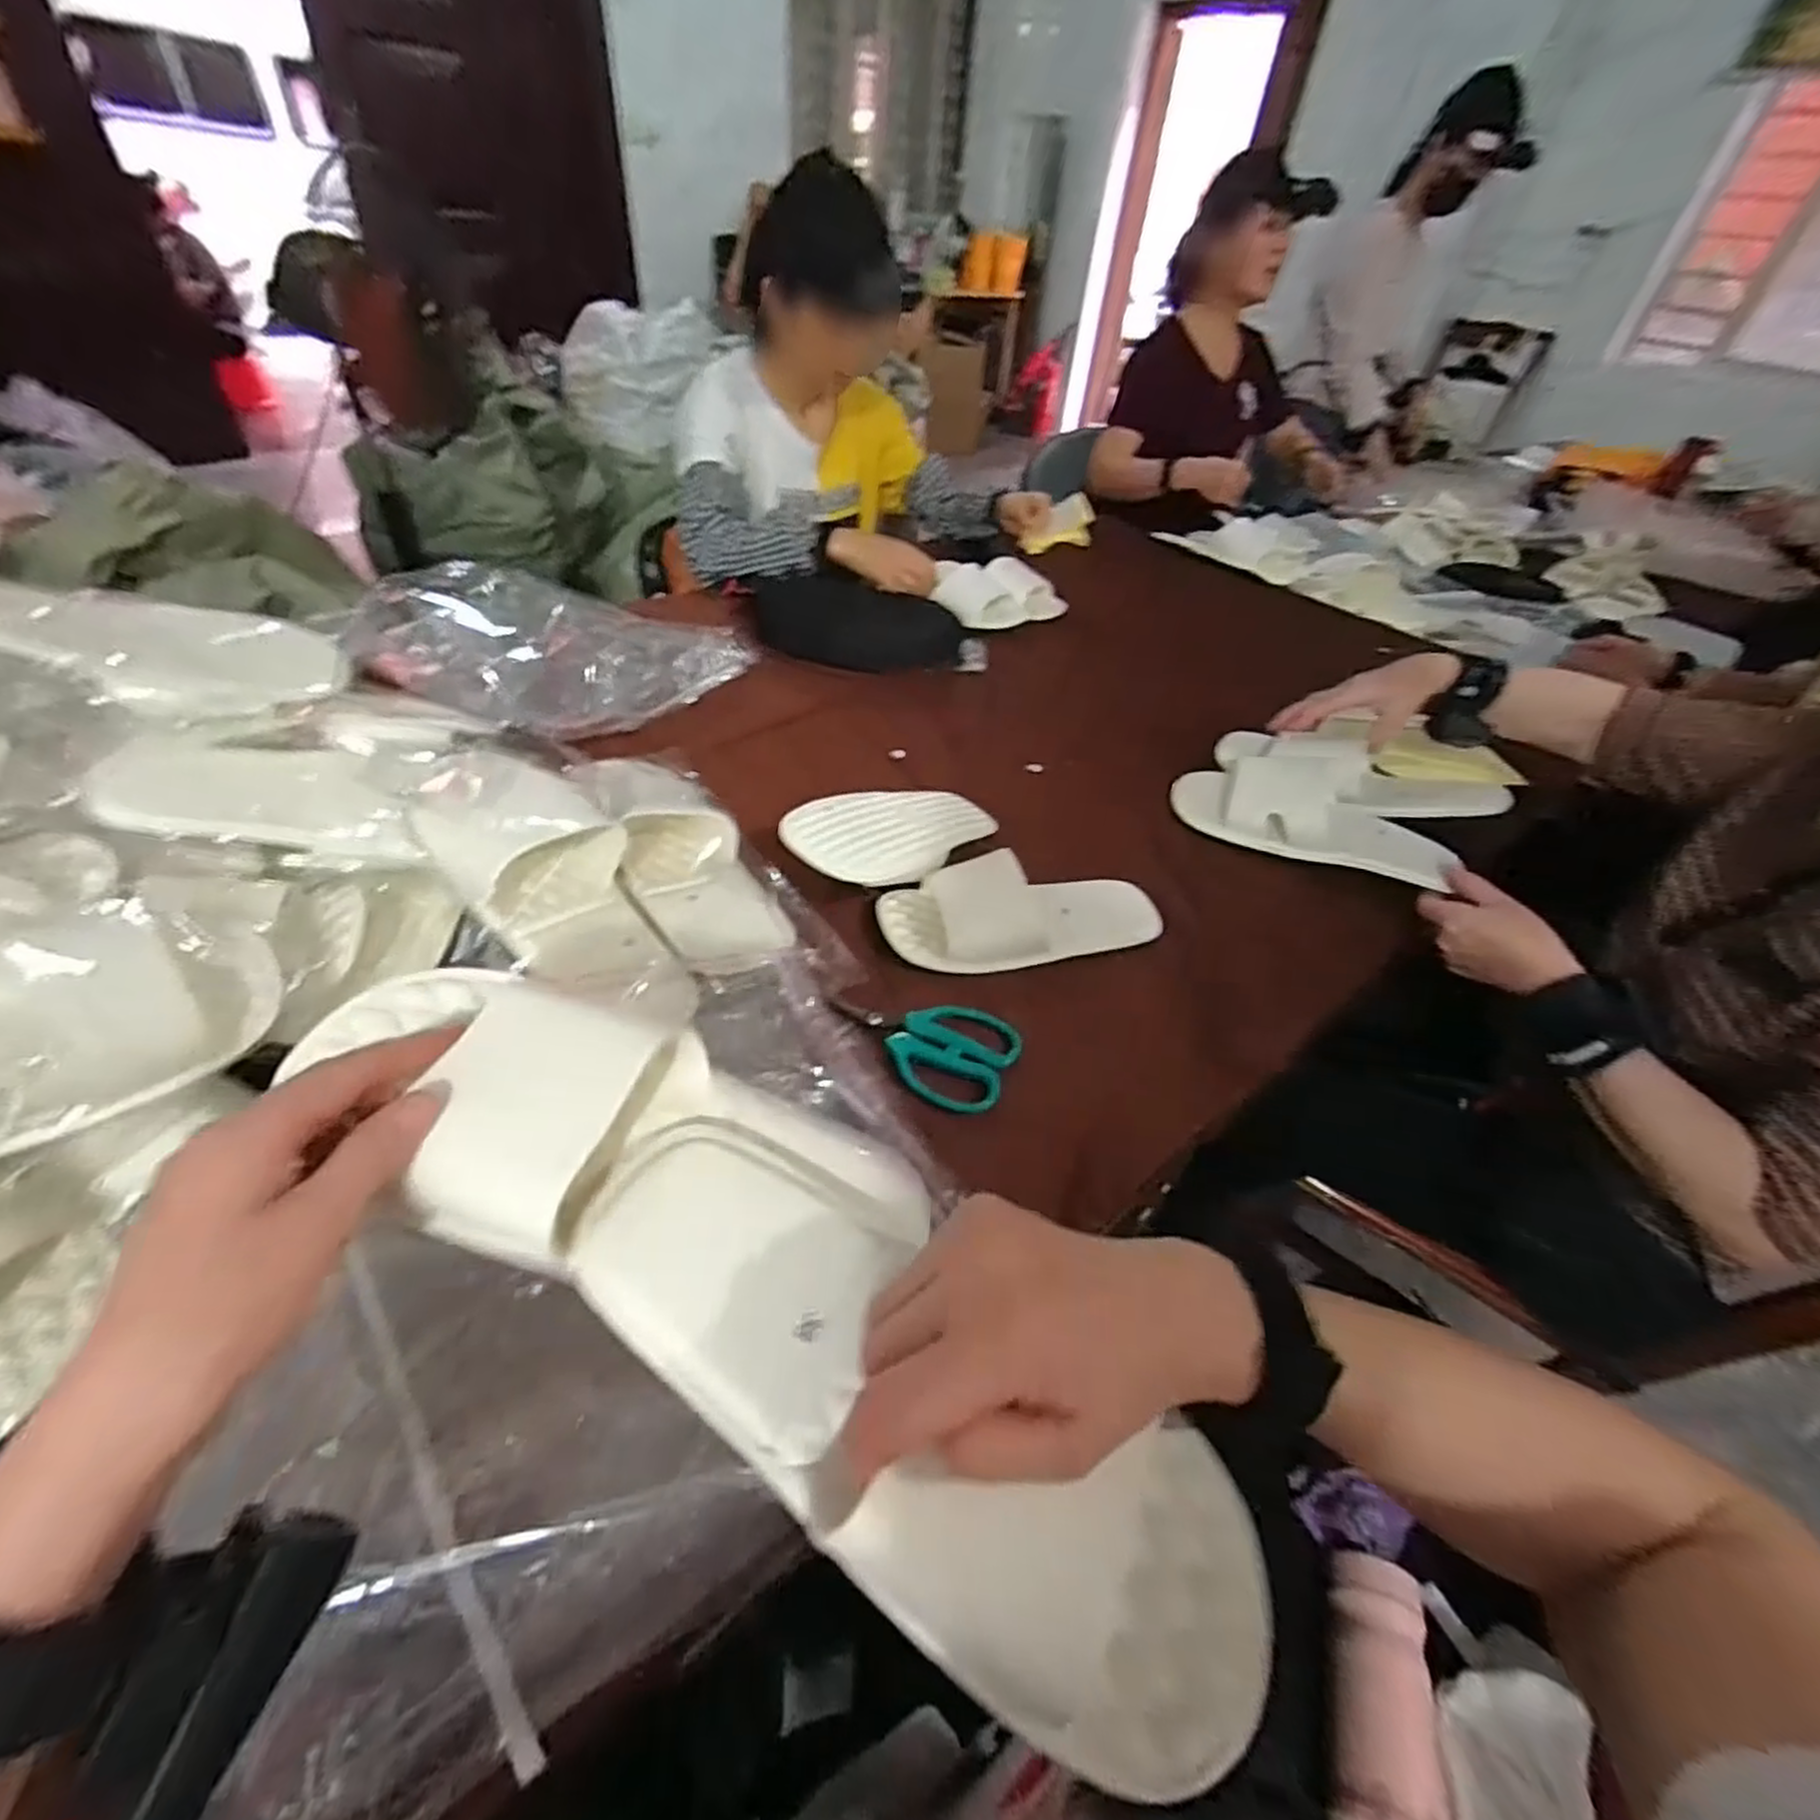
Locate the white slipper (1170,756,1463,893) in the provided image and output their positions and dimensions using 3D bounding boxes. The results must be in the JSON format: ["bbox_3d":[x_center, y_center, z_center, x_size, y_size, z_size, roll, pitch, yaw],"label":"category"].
[{"bbox_3d":[0.393,-0.098,0.752,0.251,0.072,0.121,21,45,15],"label":"white slipper"}]

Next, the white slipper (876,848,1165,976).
[{"bbox_3d":[0.095,0.000,0.627,0.228,0.050,0.086,-1,44,-8],"label":"white slipper"}]

